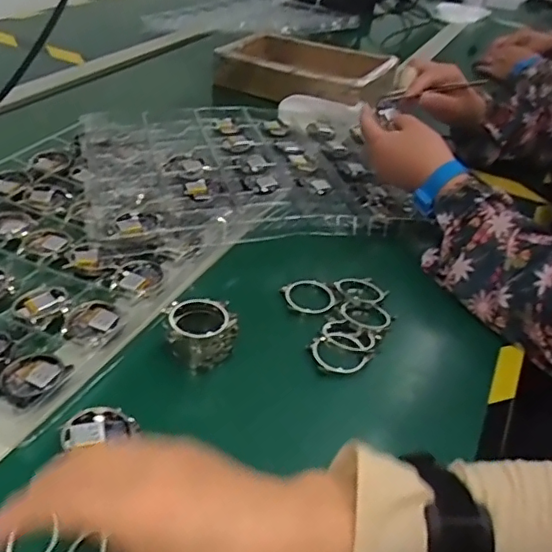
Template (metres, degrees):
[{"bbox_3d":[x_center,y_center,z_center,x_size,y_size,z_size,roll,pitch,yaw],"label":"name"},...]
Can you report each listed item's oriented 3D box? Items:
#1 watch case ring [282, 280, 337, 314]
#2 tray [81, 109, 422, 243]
[{"bbox_3d":[0.031,0.018,0.536,0.052,0.011,0.046,6,38,0],"label":"watch case ring"},{"bbox_3d":[-0.047,-0.136,0.694,0.355,0.027,0.309,-6,40,-14],"label":"tray"}]

